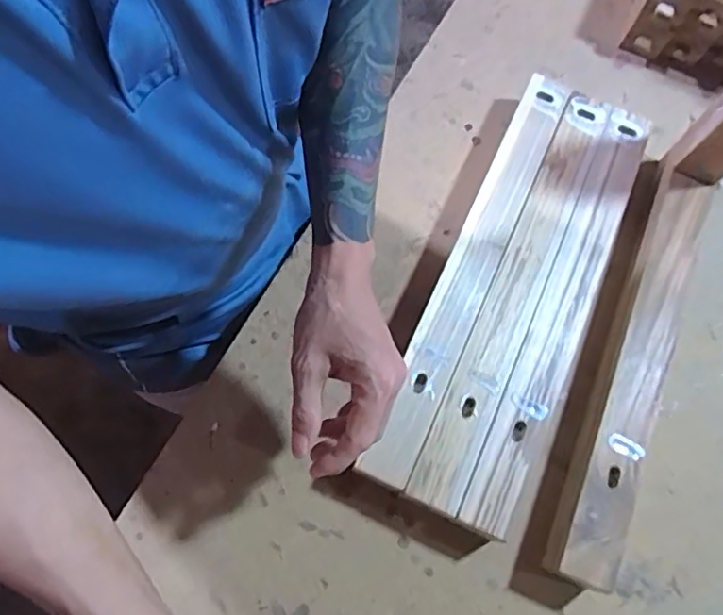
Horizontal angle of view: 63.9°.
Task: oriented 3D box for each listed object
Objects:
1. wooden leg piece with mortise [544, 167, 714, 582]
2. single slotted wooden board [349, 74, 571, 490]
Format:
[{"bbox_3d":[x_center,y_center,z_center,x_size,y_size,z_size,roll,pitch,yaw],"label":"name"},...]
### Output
[{"bbox_3d":[0.254,0.043,0.544,0.063,0.052,0.415,23,72,6],"label":"wooden leg piece with mortise"},{"bbox_3d":[0.105,-0.042,0.567,0.048,0.044,0.444,24,72,7],"label":"single slotted wooden board"}]

